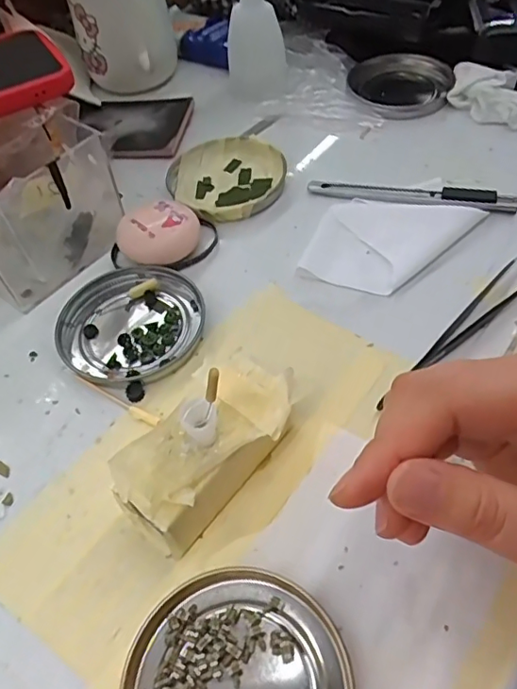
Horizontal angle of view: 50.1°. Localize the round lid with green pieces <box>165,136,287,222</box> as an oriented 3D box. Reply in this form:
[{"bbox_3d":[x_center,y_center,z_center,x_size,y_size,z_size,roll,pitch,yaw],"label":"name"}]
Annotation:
[{"bbox_3d":[-0.021,-0.114,0.372,0.073,0.010,0.081,-31,57,-16],"label":"round lid with green pieces"}]

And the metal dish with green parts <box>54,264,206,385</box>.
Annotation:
[{"bbox_3d":[-0.070,-0.012,0.303,0.075,0.009,0.075,-3,53,4],"label":"metal dish with green parts"}]

